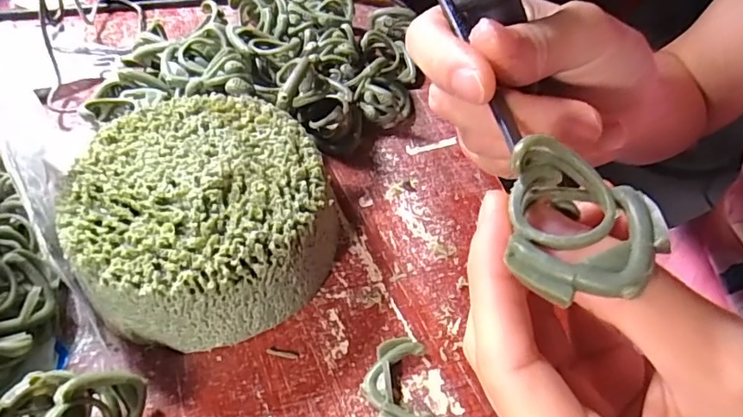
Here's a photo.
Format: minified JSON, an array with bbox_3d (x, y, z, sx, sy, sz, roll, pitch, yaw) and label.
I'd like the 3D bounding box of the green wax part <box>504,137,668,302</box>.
[{"bbox_3d":[0.048,0.003,0.112,0.029,0.011,0.038,9,53,3],"label":"green wax part"}]

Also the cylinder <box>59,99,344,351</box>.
[{"bbox_3d":[-0.068,0.003,0.208,0.095,0.045,0.096,2,54,-3],"label":"cylinder"}]

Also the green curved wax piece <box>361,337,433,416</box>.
[{"bbox_3d":[0.009,0.068,0.189,0.024,0.006,0.035,0,54,-5],"label":"green curved wax piece"}]

